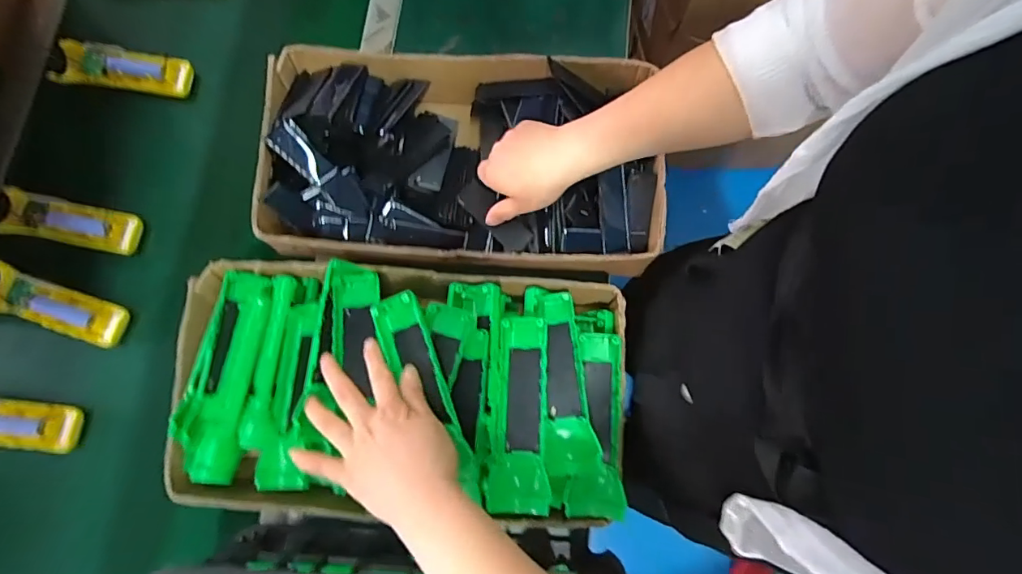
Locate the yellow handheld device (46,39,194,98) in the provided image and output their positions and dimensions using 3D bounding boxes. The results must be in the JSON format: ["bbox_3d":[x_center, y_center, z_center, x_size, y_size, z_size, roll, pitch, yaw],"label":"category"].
[{"bbox_3d":[-0.487,-0.273,0.622,0.170,0.032,0.055,8,78,2],"label":"yellow handheld device"}]

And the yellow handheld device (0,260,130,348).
[{"bbox_3d":[-0.517,0.023,0.556,0.163,0.032,0.052,19,78,4],"label":"yellow handheld device"}]

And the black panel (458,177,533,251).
[{"bbox_3d":[-0.018,-0.075,0.521,0.090,0.008,0.030,45,98,8],"label":"black panel"}]

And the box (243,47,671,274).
[{"bbox_3d":[-0.054,-0.136,0.551,0.415,0.098,0.235,3,78,0],"label":"box"}]

